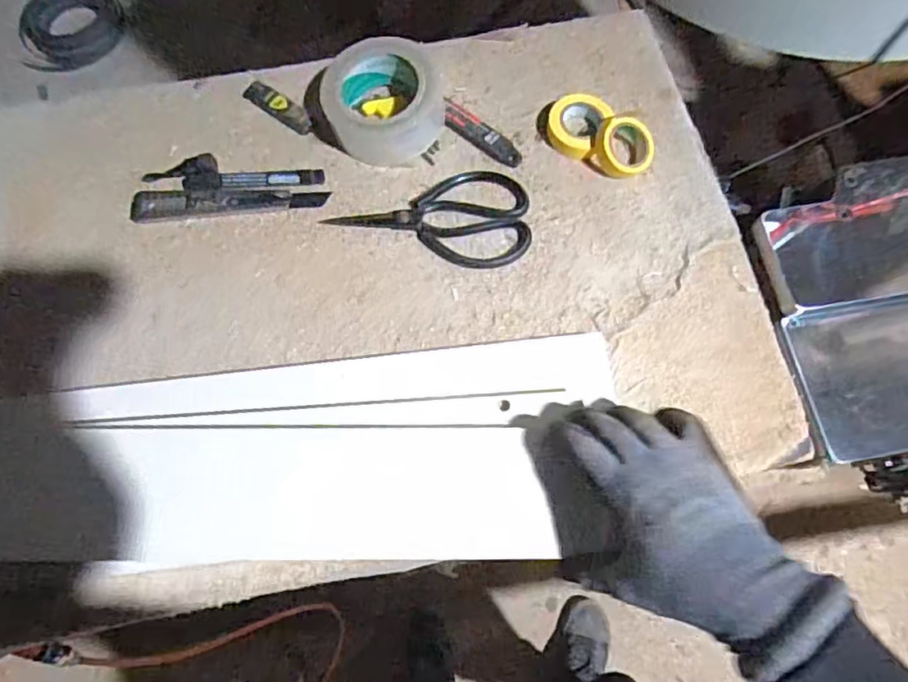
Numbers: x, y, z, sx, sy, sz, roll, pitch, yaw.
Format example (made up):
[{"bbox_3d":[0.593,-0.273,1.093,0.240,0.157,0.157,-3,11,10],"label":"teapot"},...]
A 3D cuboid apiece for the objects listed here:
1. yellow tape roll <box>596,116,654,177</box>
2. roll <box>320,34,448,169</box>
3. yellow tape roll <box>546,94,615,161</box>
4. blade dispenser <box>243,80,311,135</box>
[{"bbox_3d":[0.163,-0.187,0.579,0.053,0.015,0.054,-22,110,-10],"label":"yellow tape roll"},{"bbox_3d":[-0.063,-0.240,0.587,0.110,0.044,0.123,21,74,6],"label":"roll"},{"bbox_3d":[0.120,-0.212,0.591,0.056,0.024,0.057,0,73,0],"label":"yellow tape roll"},{"bbox_3d":[-0.177,-0.237,0.607,0.084,0.006,0.023,36,76,10],"label":"blade dispenser"}]

